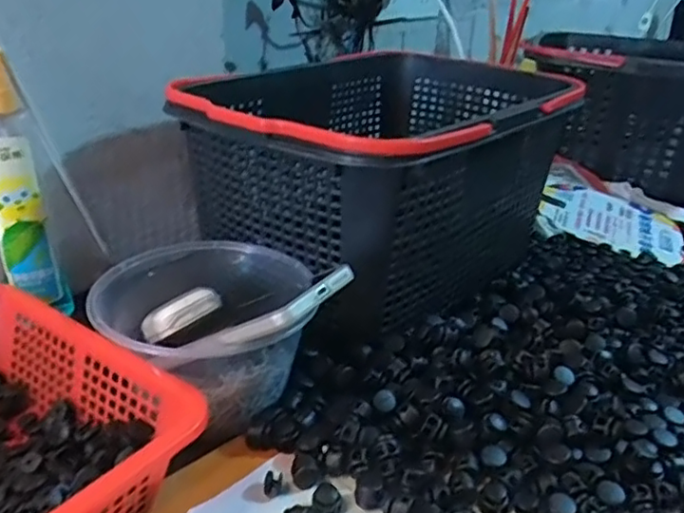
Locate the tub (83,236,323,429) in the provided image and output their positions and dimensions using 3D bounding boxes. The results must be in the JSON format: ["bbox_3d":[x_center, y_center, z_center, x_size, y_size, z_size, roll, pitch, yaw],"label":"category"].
[{"bbox_3d":[-0.093,0.055,0.433,0.146,0.078,0.144,2,27,-1],"label":"tub"}]

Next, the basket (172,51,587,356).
[{"bbox_3d":[0.038,-0.080,0.574,0.242,0.158,0.350,24,33,36],"label":"basket"}]

